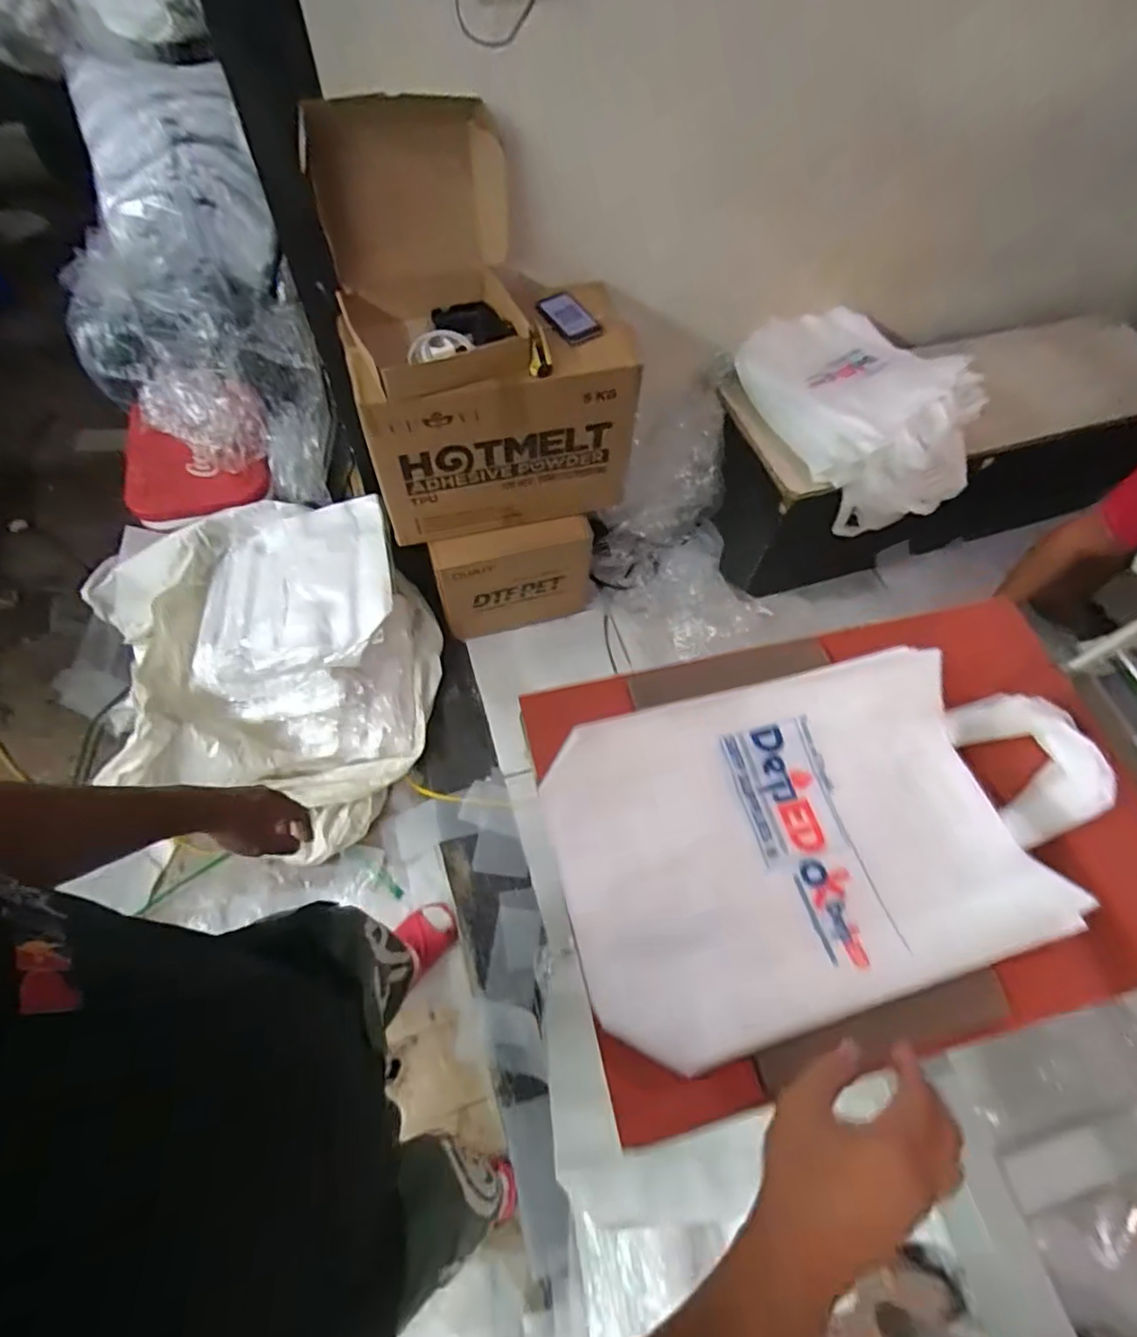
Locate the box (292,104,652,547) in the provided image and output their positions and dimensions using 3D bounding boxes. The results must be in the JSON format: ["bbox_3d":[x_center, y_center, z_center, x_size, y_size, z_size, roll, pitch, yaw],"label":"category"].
[{"bbox_3d":[-0.141,-0.588,1.151,0.506,0.681,0.268,-14,64,-10],"label":"box"}]

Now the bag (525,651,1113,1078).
[{"bbox_3d":[0.264,0.138,0.581,0.549,0.044,0.294,-14,64,-10],"label":"bag"}]

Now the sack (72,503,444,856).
[{"bbox_3d":[-0.668,0.001,1.415,0.721,0.329,0.811,-21,66,-13],"label":"sack"}]

